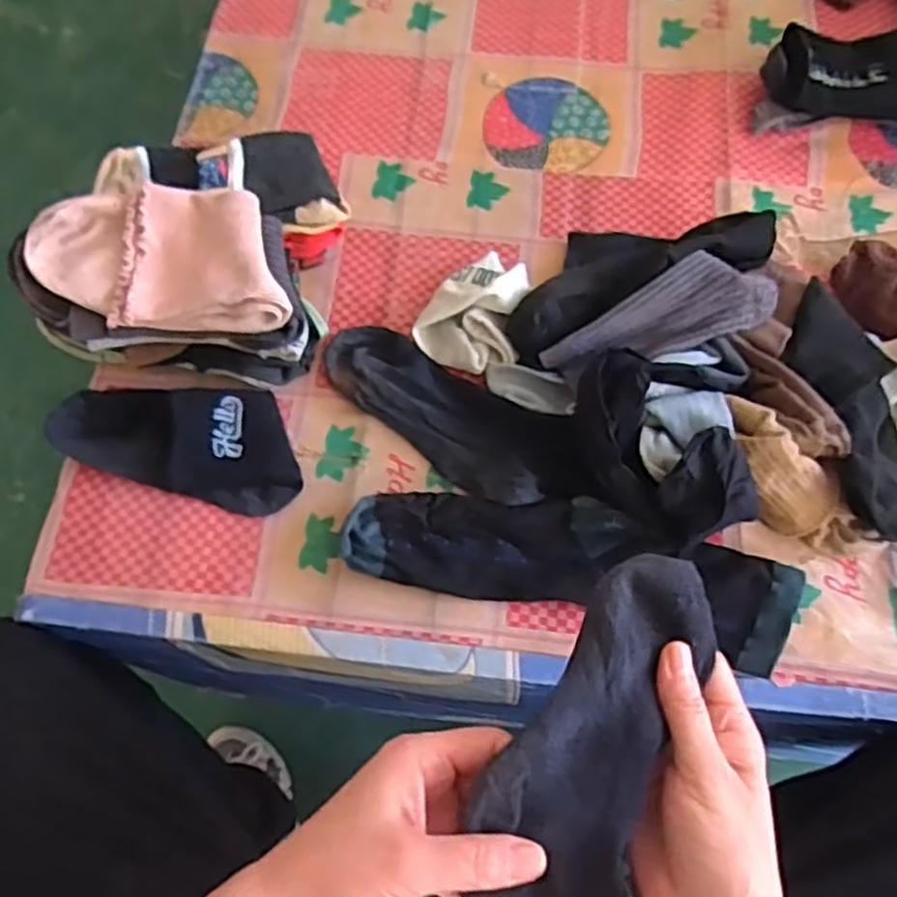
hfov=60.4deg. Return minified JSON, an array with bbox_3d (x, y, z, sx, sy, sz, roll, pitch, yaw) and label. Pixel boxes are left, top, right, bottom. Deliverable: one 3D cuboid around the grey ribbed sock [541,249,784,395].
[{"bbox_3d":[0.146,-0.094,0.543,0.166,0.041,0.057,-17,68,-7],"label":"grey ribbed sock"}]

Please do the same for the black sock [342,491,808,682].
[{"bbox_3d":[0.079,0.075,0.512,0.288,0.028,0.079,14,68,6],"label":"black sock"}]

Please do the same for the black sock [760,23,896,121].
[{"bbox_3d":[0.355,-0.316,0.651,0.163,0.061,0.098,-2,67,0],"label":"black sock"}]

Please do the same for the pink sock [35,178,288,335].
[{"bbox_3d":[-0.187,-0.124,0.506,0.163,0.032,0.089,1,67,1],"label":"pink sock"}]

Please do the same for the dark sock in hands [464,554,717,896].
[{"bbox_3d":[0.066,0.140,0.350,0.083,0.049,0.191,17,79,9],"label":"dark sock in hands"}]

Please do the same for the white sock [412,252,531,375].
[{"bbox_3d":[0.022,-0.108,0.581,0.078,0.049,0.097,19,68,8],"label":"white sock"}]

